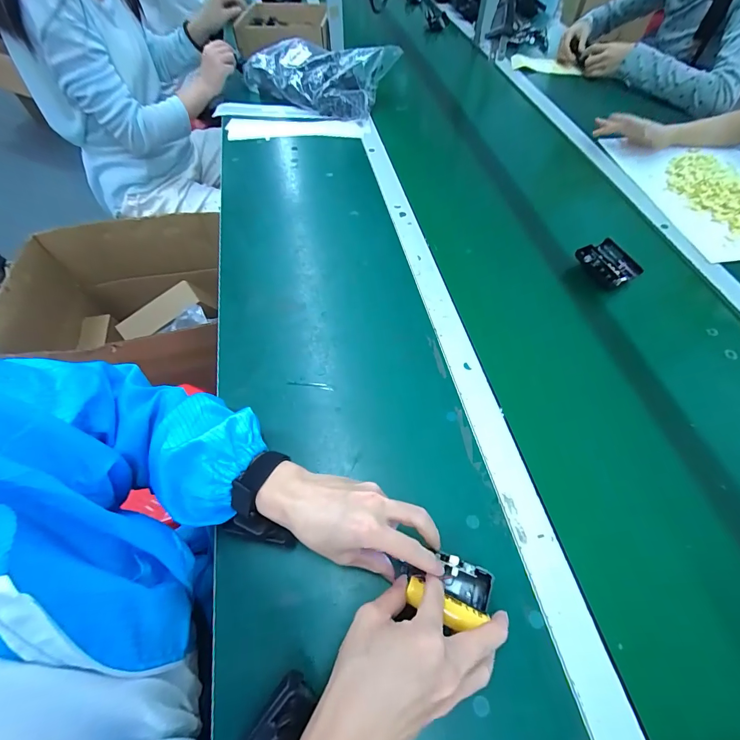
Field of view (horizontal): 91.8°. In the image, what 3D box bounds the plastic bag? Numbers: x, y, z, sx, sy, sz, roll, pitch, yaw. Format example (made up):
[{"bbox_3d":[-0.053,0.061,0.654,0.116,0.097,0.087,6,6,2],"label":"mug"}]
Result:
[{"bbox_3d":[-0.135,-0.705,0.848,0.362,0.107,0.179,24,63,17],"label":"plastic bag"}]

